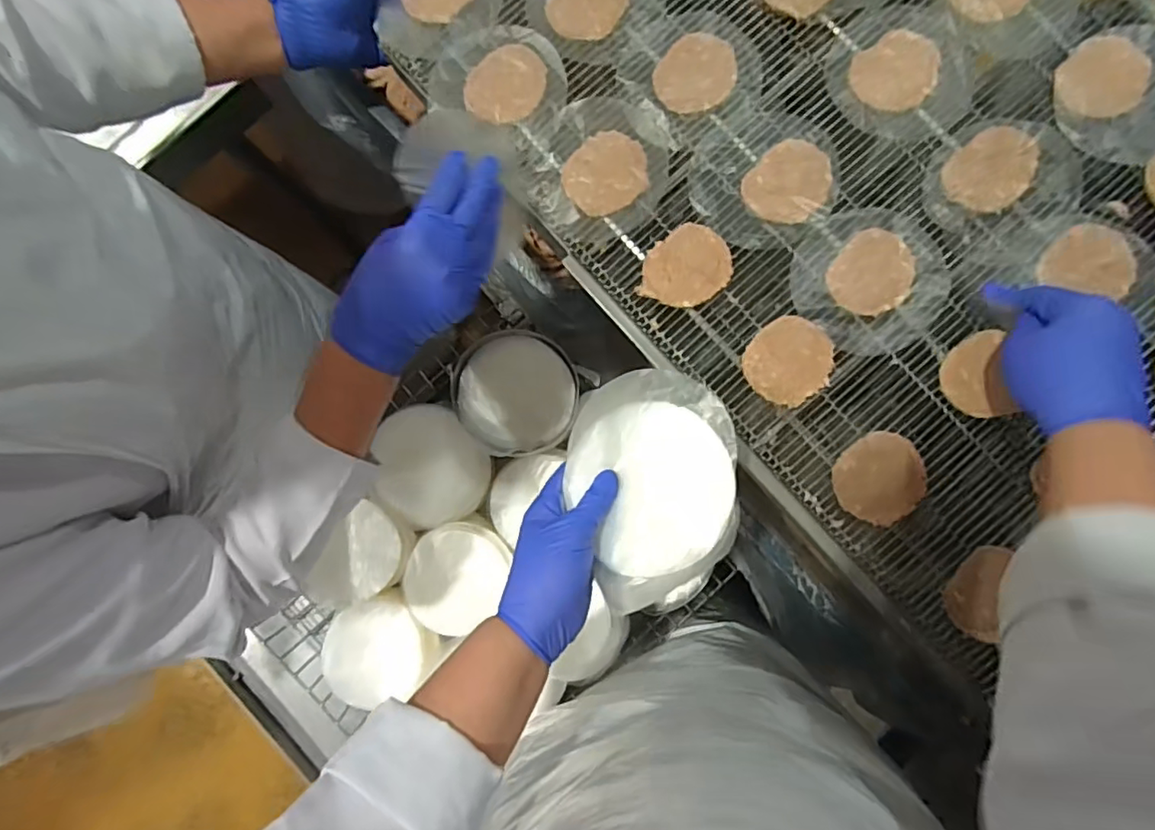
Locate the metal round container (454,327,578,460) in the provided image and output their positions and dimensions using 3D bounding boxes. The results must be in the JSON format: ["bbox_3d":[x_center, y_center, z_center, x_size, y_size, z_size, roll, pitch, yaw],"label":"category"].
[{"bbox_3d":[-0.070,-0.028,0.690,0.138,0.035,0.143,-30,80,5],"label":"metal round container"}]

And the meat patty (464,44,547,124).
[{"bbox_3d":[-0.064,-0.288,0.513,0.072,0.004,0.060,-41,85,0],"label":"meat patty"}]

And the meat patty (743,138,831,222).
[{"bbox_3d":[0.178,-0.194,0.494,0.063,0.010,0.070,40,89,4],"label":"meat patty"}]

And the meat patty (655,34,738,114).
[{"bbox_3d":[0.103,-0.294,0.507,0.063,0.004,0.071,32,88,4],"label":"meat patty"}]

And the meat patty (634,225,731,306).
[{"bbox_3d":[0.090,-0.122,0.495,0.077,0.007,0.063,-35,85,0],"label":"meat patty"}]

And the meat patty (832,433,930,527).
[{"bbox_3d":[0.242,0.051,0.471,0.068,0.011,0.069,0,86,3],"label":"meat patty"}]

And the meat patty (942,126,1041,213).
[{"bbox_3d":[0.341,-0.200,0.484,0.060,0.011,0.071,42,89,4],"label":"meat patty"}]

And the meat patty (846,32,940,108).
[{"bbox_3d":[0.270,-0.290,0.498,0.069,0.006,0.063,-34,85,0],"label":"meat patty"}]

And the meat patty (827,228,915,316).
[{"bbox_3d":[0.243,-0.116,0.484,0.062,0.005,0.070,34,88,4],"label":"meat patty"}]

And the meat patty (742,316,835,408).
[{"bbox_3d":[0.174,-0.044,0.483,0.070,0.008,0.067,0,86,3],"label":"meat patty"}]

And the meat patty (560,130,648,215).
[{"bbox_3d":[0.025,-0.207,0.503,0.069,0.007,0.065,0,86,3],"label":"meat patty"}]

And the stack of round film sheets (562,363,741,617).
[{"bbox_3d":[0.053,0.051,0.423,0.117,0.032,0.162,-1,86,3],"label":"stack of round film sheets"}]

